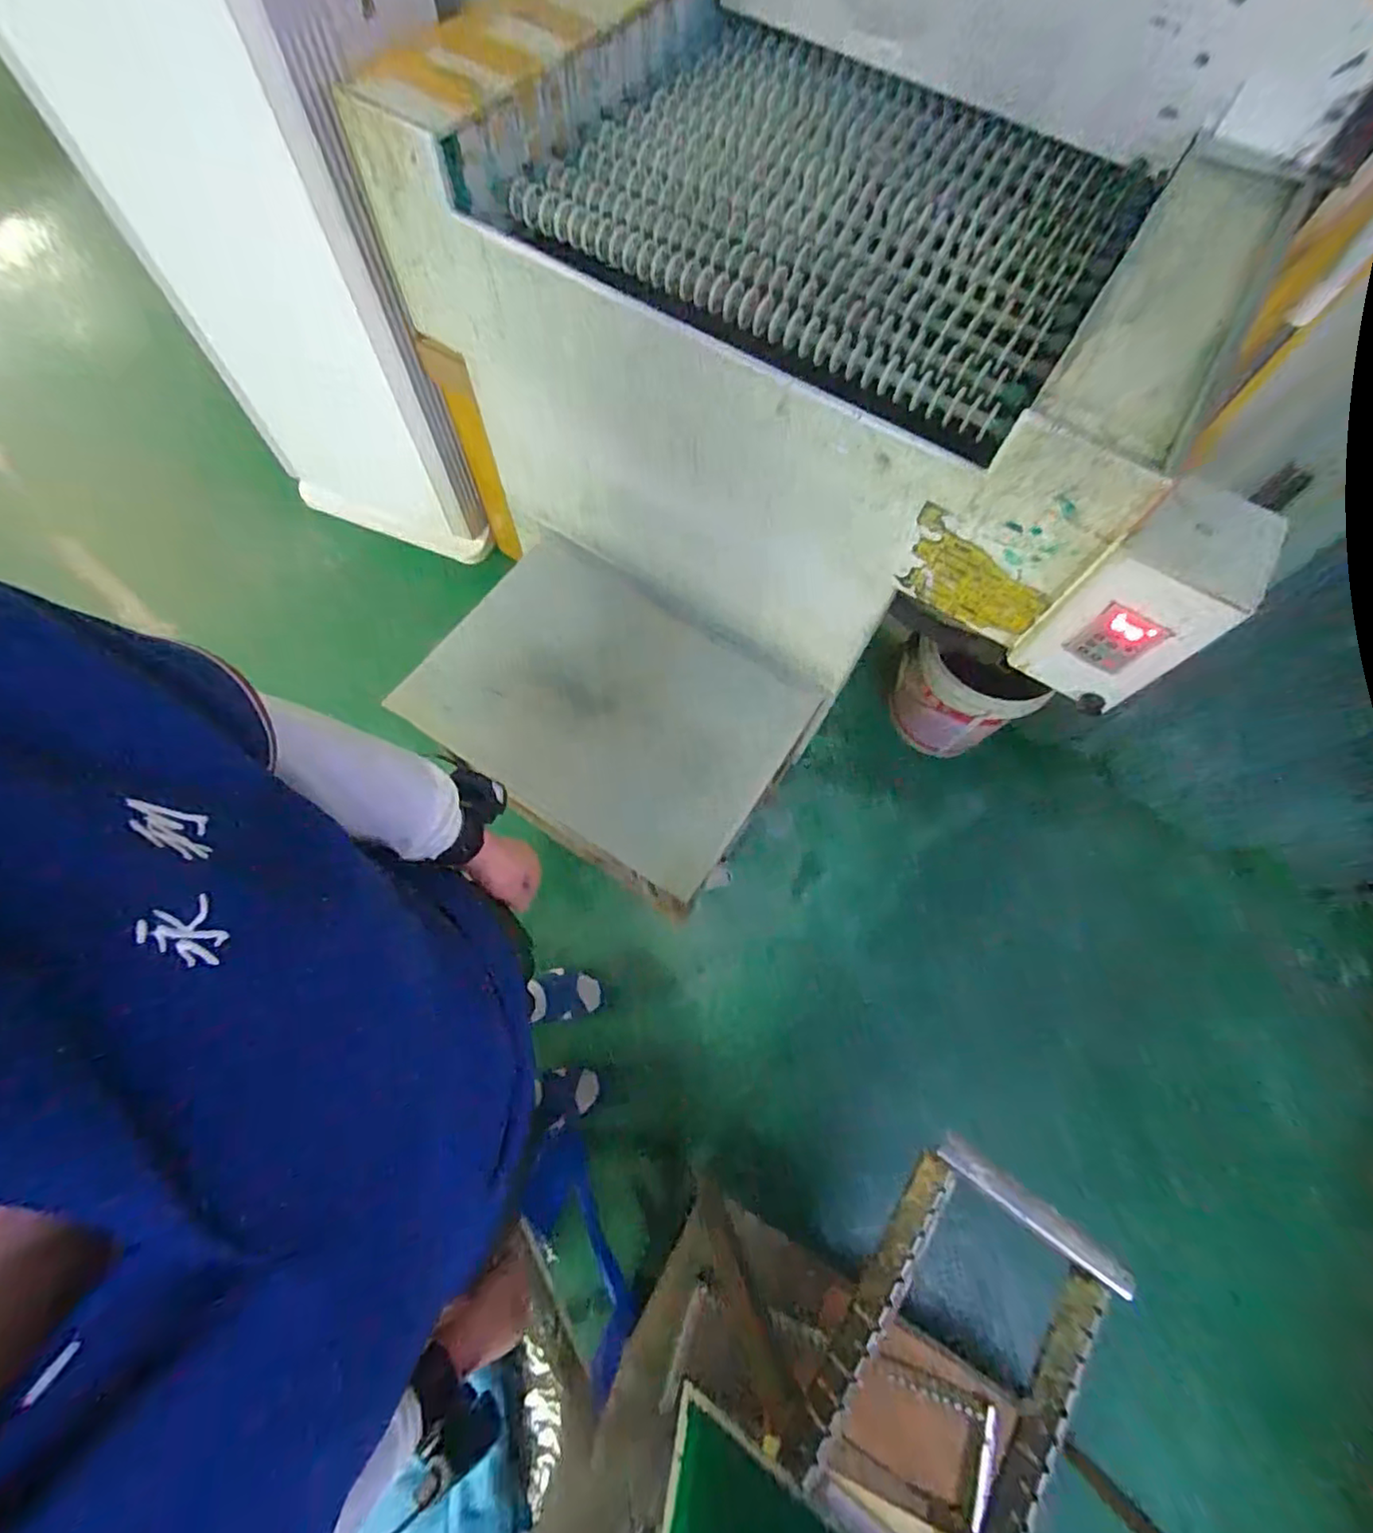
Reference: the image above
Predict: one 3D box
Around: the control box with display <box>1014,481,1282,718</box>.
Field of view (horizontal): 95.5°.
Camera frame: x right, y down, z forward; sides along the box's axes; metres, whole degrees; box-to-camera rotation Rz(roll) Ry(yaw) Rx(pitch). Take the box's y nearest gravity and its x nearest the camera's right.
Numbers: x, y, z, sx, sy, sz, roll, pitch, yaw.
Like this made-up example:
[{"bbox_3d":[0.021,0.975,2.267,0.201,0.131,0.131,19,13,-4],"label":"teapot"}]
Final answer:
[{"bbox_3d":[0.487,-0.172,0.670,0.130,0.209,0.129,43,72,13],"label":"control box with display"}]

